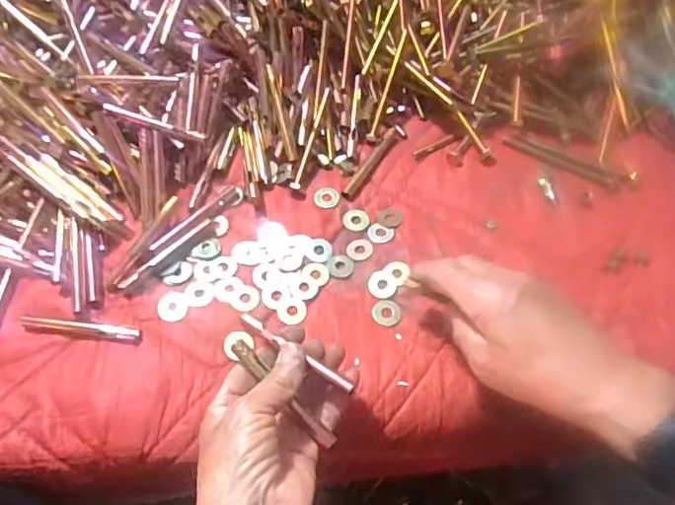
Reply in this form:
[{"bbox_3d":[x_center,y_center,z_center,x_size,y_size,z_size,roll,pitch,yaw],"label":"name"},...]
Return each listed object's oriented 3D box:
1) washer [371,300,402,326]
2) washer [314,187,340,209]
[{"bbox_3d":[0.038,0.047,0.447,0.022,0.004,0.023,-5,59,-4],"label":"washer"},{"bbox_3d":[-0.009,-0.048,0.507,0.022,0.004,0.020,-8,59,-6],"label":"washer"}]

